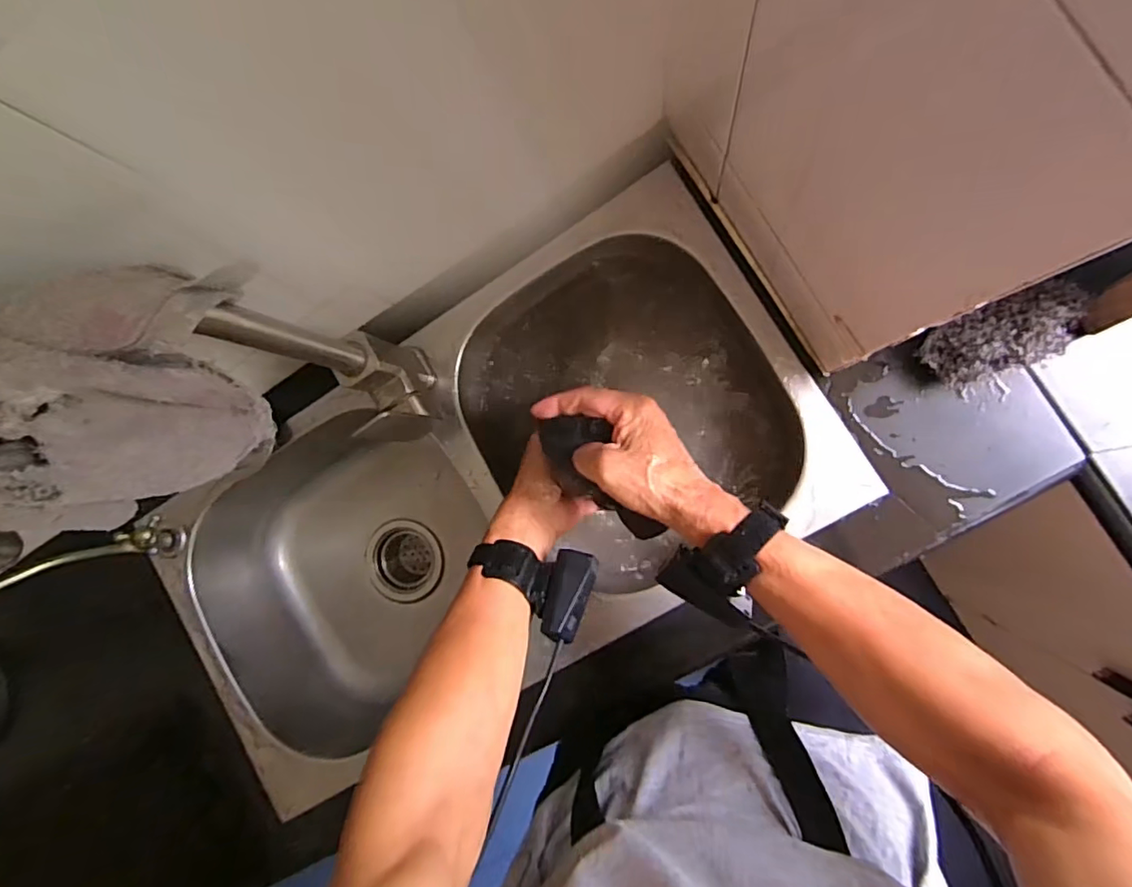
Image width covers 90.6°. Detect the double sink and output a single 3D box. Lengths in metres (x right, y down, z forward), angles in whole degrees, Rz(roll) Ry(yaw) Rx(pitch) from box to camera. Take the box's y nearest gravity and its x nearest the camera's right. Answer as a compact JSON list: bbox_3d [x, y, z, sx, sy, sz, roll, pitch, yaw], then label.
[{"bbox_3d":[-0.083,0.064,0.686,0.725,0.206,0.401,-29,86,9],"label":"double sink"}]

